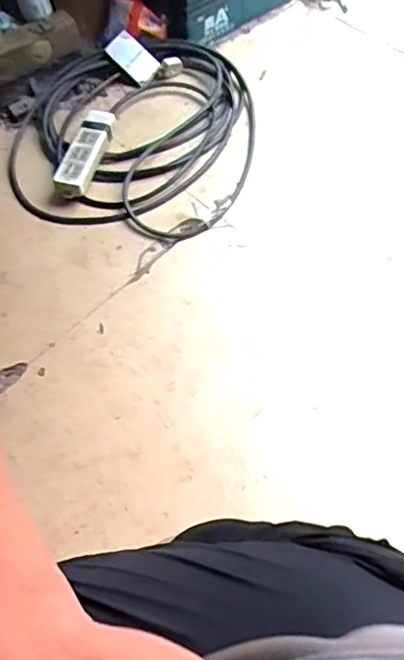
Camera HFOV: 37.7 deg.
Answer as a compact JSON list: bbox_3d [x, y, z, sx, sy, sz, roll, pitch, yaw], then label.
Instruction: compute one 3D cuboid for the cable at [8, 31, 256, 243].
[{"bbox_3d":[-0.126,-0.371,1.124,0.447,0.080,0.508,-1,53,-2],"label":"cable"}]

